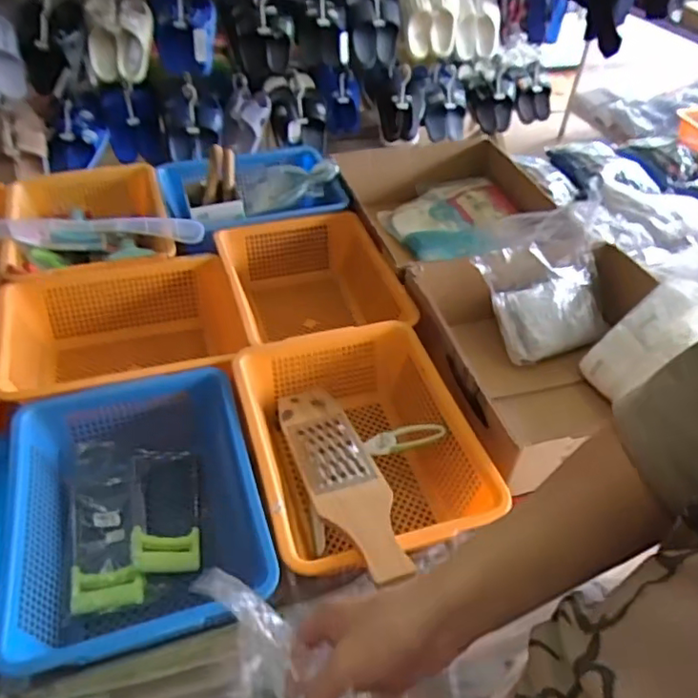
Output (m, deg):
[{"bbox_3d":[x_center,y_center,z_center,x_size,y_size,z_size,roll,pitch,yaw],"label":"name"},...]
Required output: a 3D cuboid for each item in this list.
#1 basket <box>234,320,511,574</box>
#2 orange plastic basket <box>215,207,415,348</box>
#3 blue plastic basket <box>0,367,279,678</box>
[{"bbox_3d":[0.010,0.147,0.846,0.277,0.151,0.360,-11,45,-15],"label":"basket"},{"bbox_3d":[-0.071,-0.076,1.117,0.274,0.193,0.330,-11,45,-15],"label":"orange plastic basket"},{"bbox_3d":[-0.270,0.214,0.768,0.293,0.134,0.360,-11,45,-15],"label":"blue plastic basket"}]

